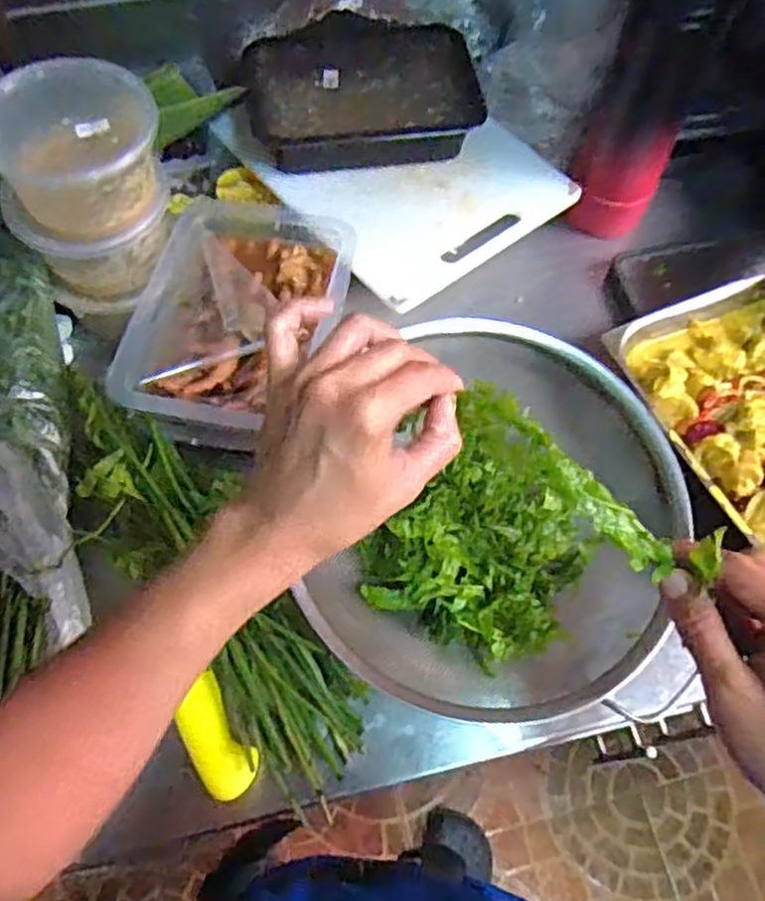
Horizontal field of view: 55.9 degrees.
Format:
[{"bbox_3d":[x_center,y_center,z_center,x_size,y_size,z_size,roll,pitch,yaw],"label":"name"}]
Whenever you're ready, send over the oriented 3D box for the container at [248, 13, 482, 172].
[{"bbox_3d":[-0.018,-0.315,0.632,0.197,0.042,0.141,-11,65,-6],"label":"container"}]

